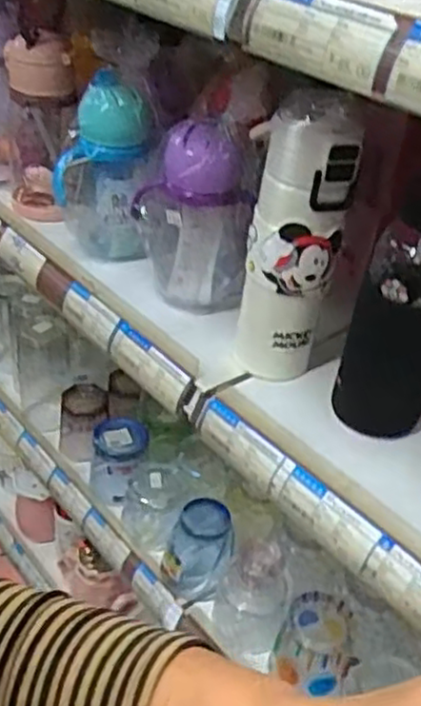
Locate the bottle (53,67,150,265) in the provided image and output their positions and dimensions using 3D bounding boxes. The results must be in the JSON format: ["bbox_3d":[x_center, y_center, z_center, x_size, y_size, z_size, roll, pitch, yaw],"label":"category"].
[{"bbox_3d":[-0.102,-0.167,0.674,0.088,0.169,0.066,5,36,-2],"label":"bottle"}]

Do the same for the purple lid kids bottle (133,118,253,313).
[{"bbox_3d":[-0.013,-0.126,0.637,0.102,0.164,0.067,4,36,-4],"label":"purple lid kids bottle"}]

